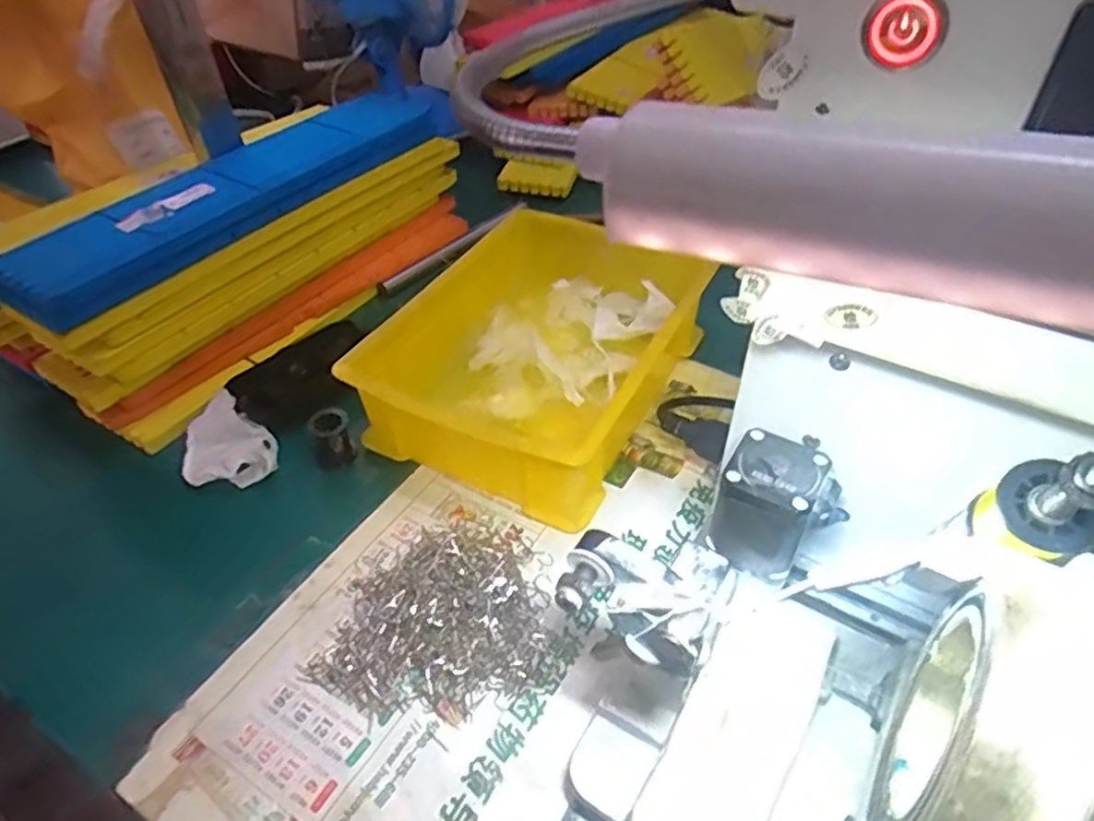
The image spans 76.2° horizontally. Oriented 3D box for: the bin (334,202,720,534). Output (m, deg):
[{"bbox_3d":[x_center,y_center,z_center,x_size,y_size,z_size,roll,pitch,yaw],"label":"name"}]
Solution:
[{"bbox_3d":[0.002,-0.052,0.502,0.172,0.063,0.251,20,47,21],"label":"bin"}]

